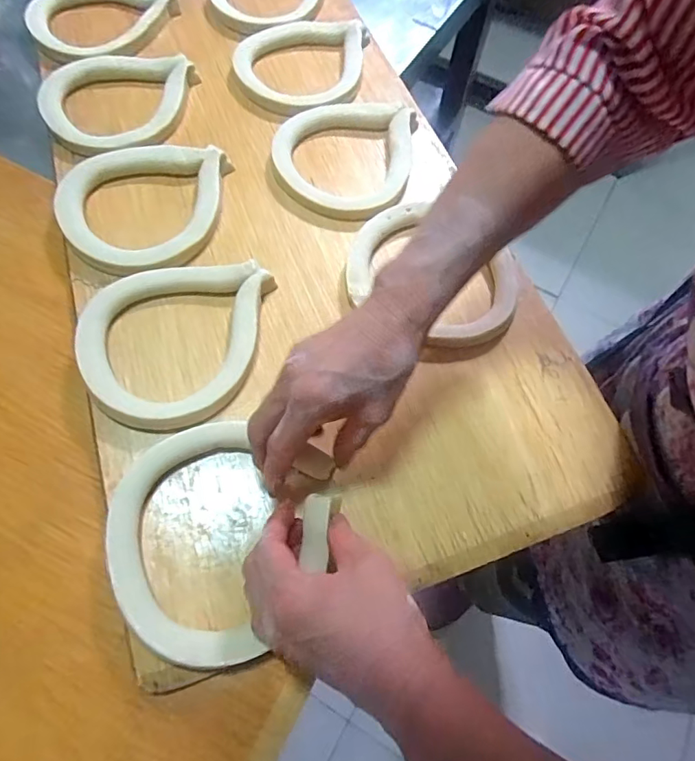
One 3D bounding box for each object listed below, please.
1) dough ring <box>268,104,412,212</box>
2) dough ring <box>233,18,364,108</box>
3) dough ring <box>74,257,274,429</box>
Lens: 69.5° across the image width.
[{"bbox_3d":[-0.005,-0.235,0.524,0.143,0.017,0.153,1,63,-3],"label":"dough ring"},{"bbox_3d":[-0.057,-0.370,0.587,0.148,0.020,0.154,1,63,-3],"label":"dough ring"},{"bbox_3d":[-0.144,-0.036,0.410,0.135,0.031,0.158,7,63,0],"label":"dough ring"}]

